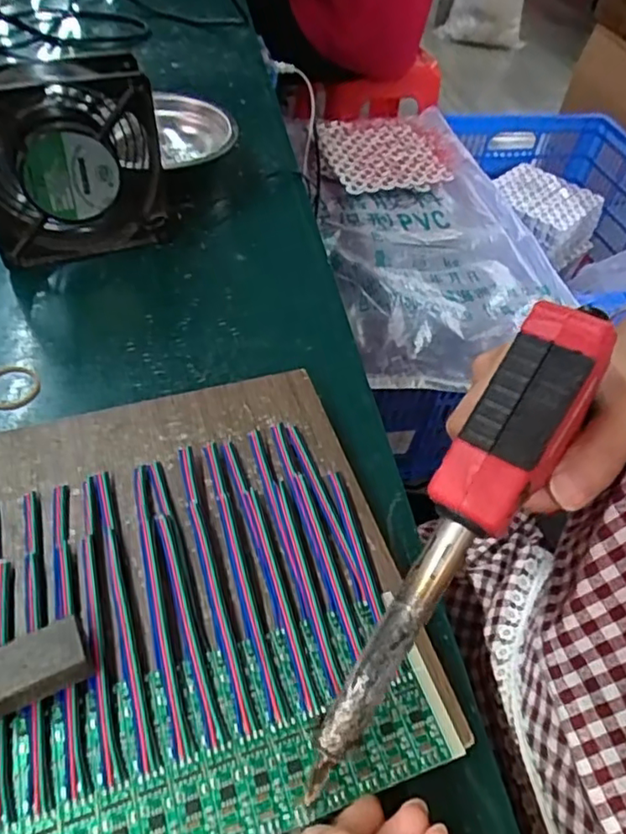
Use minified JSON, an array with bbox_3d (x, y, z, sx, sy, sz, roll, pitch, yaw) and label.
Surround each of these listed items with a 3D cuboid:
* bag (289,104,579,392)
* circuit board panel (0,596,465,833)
[{"bbox_3d":[0.164,-0.338,1.065,0.384,0.096,0.685,-7,50,-13],"label":"bag"},{"bbox_3d":[-0.034,0.116,0.216,0.162,0.004,0.067,-11,51,-16],"label":"circuit board panel"}]

